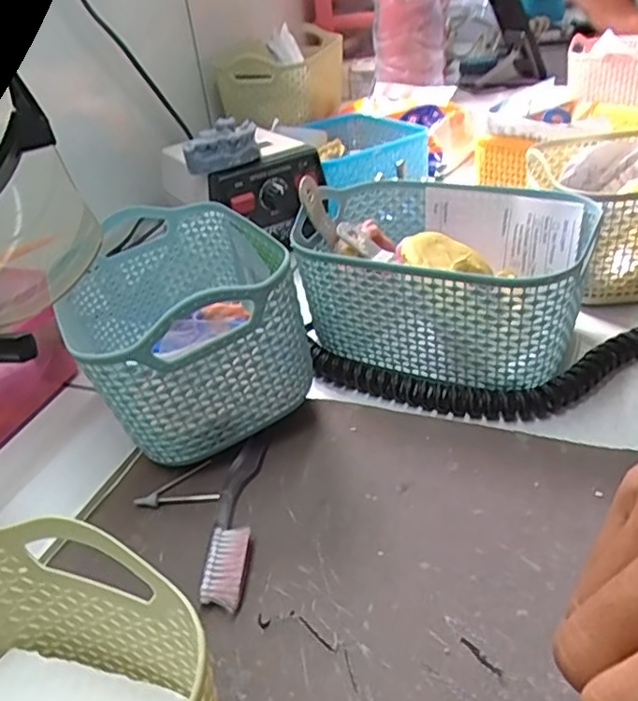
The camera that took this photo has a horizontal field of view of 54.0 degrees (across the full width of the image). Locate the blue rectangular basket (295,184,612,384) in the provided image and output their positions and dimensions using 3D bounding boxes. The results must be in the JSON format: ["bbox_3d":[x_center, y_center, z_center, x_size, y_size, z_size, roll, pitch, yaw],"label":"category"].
[{"bbox_3d":[0.074,-0.043,0.387,0.162,0.081,0.116,15,40,27],"label":"blue rectangular basket"}]

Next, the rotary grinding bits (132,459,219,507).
[{"bbox_3d":[-0.072,0.071,0.316,0.041,0.005,0.027,-15,36,-13],"label":"rotary grinding bits"}]

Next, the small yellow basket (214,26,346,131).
[{"bbox_3d":[-0.035,-0.327,0.743,0.103,0.078,0.183,5,36,18],"label":"small yellow basket"}]

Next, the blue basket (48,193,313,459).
[{"bbox_3d":[-0.083,-0.021,0.370,0.116,0.095,0.174,-16,36,-14],"label":"blue basket"}]

